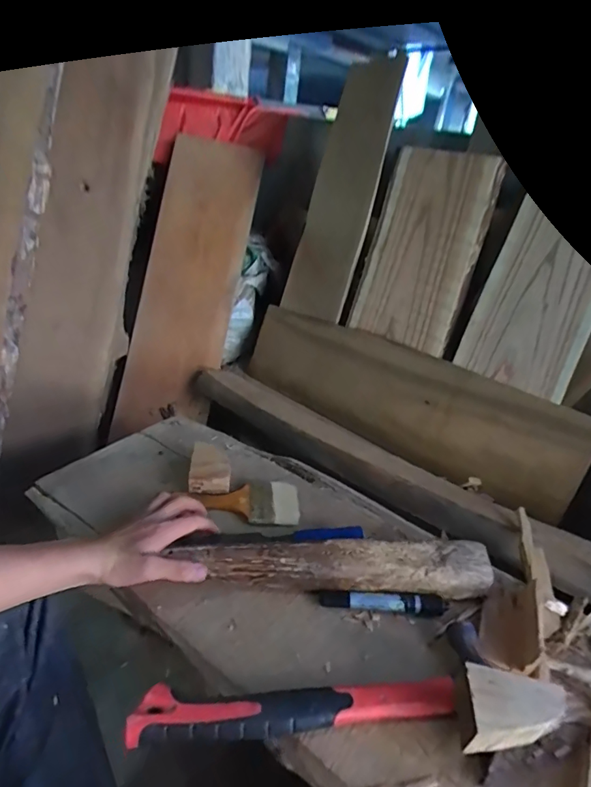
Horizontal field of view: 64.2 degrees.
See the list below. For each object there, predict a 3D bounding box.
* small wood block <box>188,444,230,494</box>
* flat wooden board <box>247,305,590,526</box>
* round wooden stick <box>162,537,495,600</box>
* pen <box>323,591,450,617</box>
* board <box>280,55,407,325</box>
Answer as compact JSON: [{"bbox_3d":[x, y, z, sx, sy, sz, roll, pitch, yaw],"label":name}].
[{"bbox_3d":[-0.120,0.106,0.657,0.058,0.039,0.074,3,29,-8],"label":"small wood block"},{"bbox_3d":[0.181,-0.001,0.944,0.727,0.197,0.039,27,4,31],"label":"flat wooden board"},{"bbox_3d":[0.048,0.191,0.524,0.334,0.038,0.049,3,29,-3],"label":"round wooden stick"},{"bbox_3d":[0.096,0.229,0.512,0.135,0.019,0.018,5,29,-4],"label":"pen"},{"bbox_3d":[0.096,-0.425,1.009,0.154,0.511,0.031,21,13,23],"label":"board"}]

